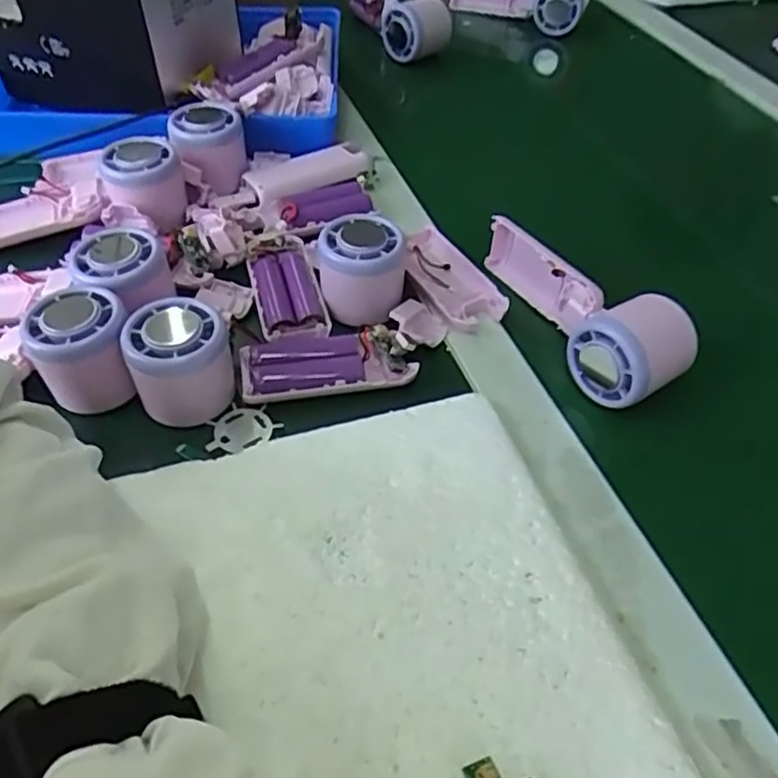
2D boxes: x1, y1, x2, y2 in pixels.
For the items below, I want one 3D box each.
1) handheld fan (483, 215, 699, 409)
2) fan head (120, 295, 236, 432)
[{"bbox_3d":[0.123,-0.063,0.453,0.060,0.061,0.166,-25,53,-19],"label":"handheld fan"},{"bbox_3d":[-0.119,-0.014,0.399,0.057,0.059,0.053,-17,51,-13],"label":"fan head"}]

